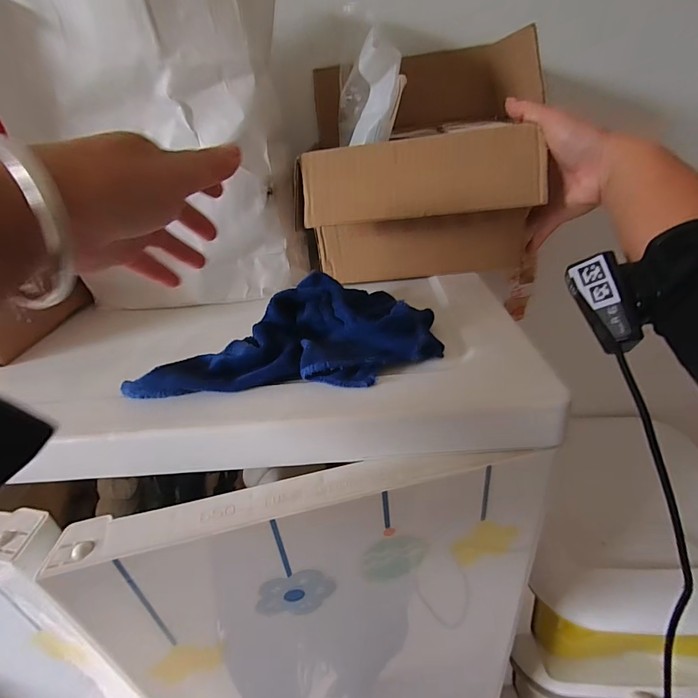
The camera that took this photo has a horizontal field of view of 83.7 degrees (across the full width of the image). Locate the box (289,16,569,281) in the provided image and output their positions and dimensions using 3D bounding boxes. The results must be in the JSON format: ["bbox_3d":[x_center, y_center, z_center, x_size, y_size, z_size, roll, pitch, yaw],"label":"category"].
[{"bbox_3d":[0.076,-0.198,0.430,0.218,0.205,0.193,-1,32,10],"label":"box"}]

